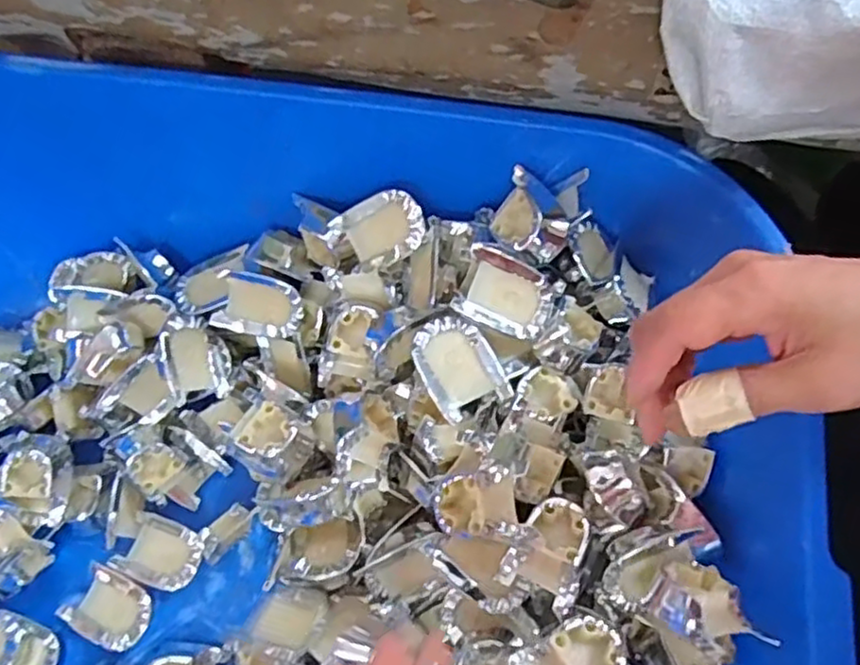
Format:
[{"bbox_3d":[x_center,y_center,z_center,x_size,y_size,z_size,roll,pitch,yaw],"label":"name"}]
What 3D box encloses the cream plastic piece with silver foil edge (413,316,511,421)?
[{"bbox_3d":[0.014,0.017,0.355,0.039,0.008,0.051,-26,73,-9],"label":"cream plastic piece with silver foil edge"}]

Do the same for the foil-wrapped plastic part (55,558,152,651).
[{"bbox_3d":[-0.203,0.175,0.436,0.053,0.015,0.041,22,72,7],"label":"foil-wrapped plastic part"}]

